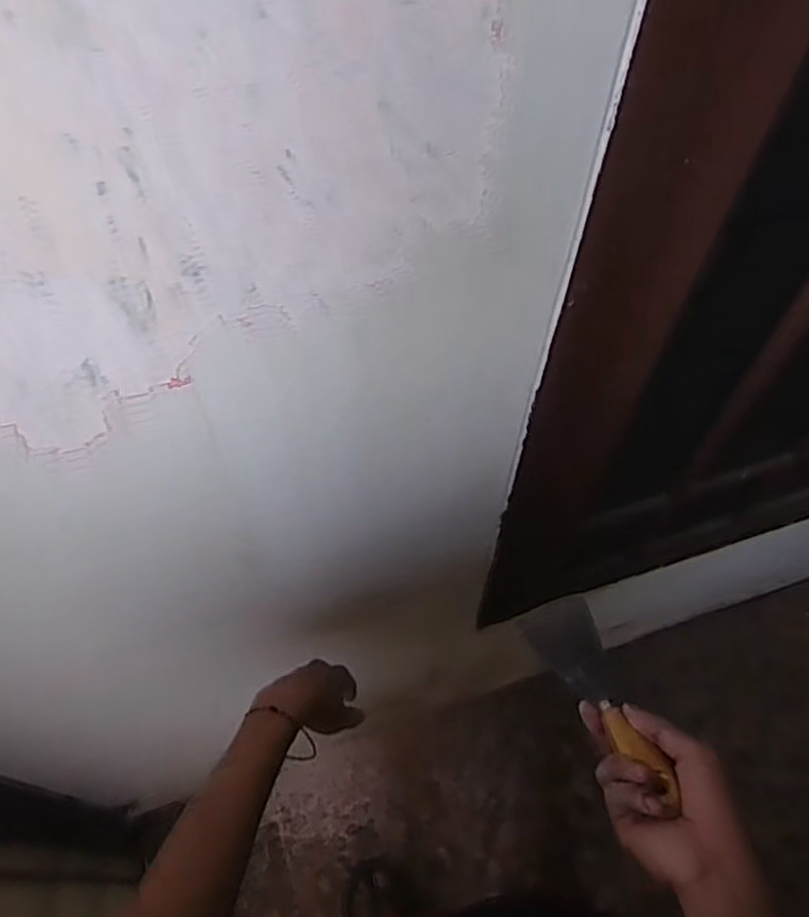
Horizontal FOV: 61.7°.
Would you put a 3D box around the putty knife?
[{"bbox_3d":[0.152,0.184,0.530,0.060,0.030,0.182,-14,34,-9],"label":"putty knife"}]

